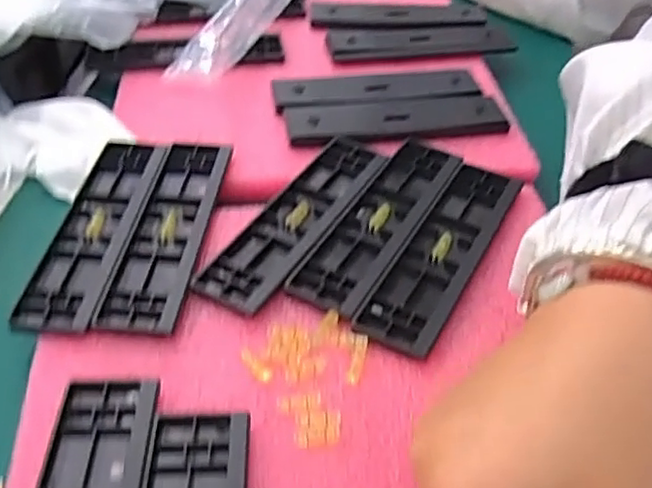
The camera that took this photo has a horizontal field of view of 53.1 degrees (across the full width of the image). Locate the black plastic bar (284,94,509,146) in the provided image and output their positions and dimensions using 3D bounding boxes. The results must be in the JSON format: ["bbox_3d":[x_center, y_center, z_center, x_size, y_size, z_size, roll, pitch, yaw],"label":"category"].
[{"bbox_3d":[0.050,-0.091,0.466,0.153,0.006,0.046,-5,43,-5],"label":"black plastic bar"}]

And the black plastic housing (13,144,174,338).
[{"bbox_3d":[-0.134,-0.012,0.385,0.043,0.007,0.156,3,43,4],"label":"black plastic housing"}]

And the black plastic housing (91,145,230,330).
[{"bbox_3d":[-0.092,-0.012,0.385,0.040,0.006,0.154,3,43,4],"label":"black plastic housing"}]

